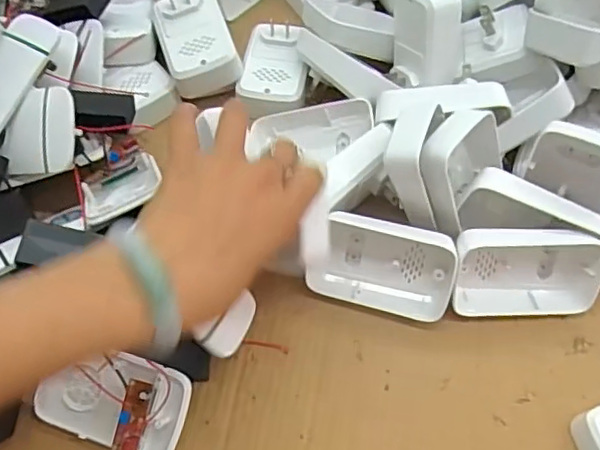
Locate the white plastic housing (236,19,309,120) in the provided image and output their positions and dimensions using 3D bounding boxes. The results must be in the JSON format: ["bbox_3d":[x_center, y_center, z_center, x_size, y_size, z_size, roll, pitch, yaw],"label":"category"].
[{"bbox_3d":[-0.021,-0.131,0.508,0.055,0.028,0.086,6,62,4],"label":"white plastic housing"}]

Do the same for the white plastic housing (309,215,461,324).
[{"bbox_3d":[0.057,0.029,0.415,0.091,0.059,0.026,15,19,9],"label":"white plastic housing"}]

